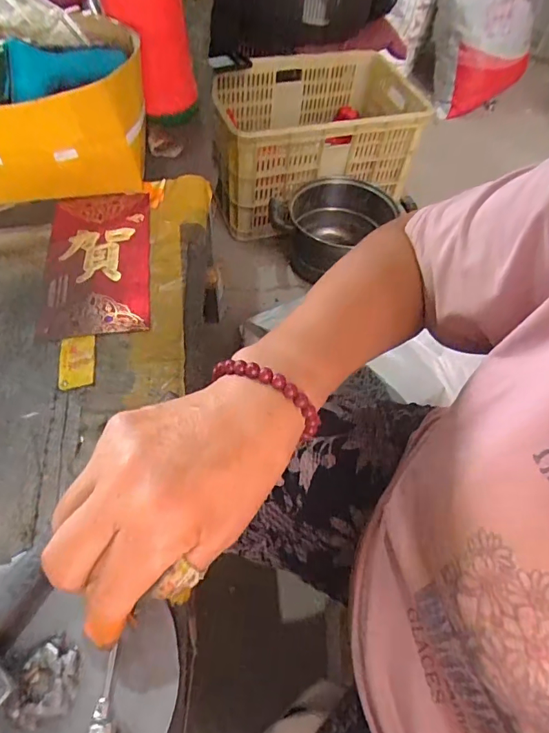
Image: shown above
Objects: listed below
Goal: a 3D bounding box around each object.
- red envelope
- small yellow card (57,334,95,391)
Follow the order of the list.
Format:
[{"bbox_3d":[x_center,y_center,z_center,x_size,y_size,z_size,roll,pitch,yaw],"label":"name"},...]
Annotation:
[{"bbox_3d":[-0.153,-0.095,0.395,0.087,0.005,0.164,-6,57,-8],"label":"red envelope"},{"bbox_3d":[-0.146,-0.004,0.339,0.025,0.004,0.045,-8,57,-9],"label":"small yellow card"}]

